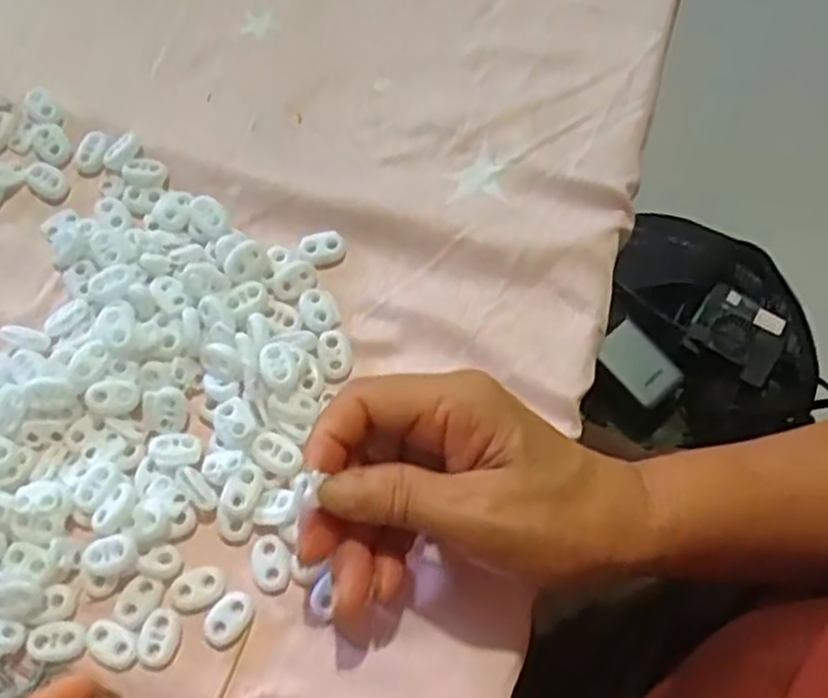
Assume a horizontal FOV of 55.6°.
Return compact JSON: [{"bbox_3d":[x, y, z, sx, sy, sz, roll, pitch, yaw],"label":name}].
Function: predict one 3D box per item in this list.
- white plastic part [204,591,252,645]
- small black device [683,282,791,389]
[{"bbox_3d":[-0.075,0.109,0.320,0.015,0.004,0.022,39,74,13],"label":"white plastic part"},{"bbox_3d":[0.288,-0.015,0.698,0.076,0.020,0.068,30,72,11],"label":"small black device"}]

